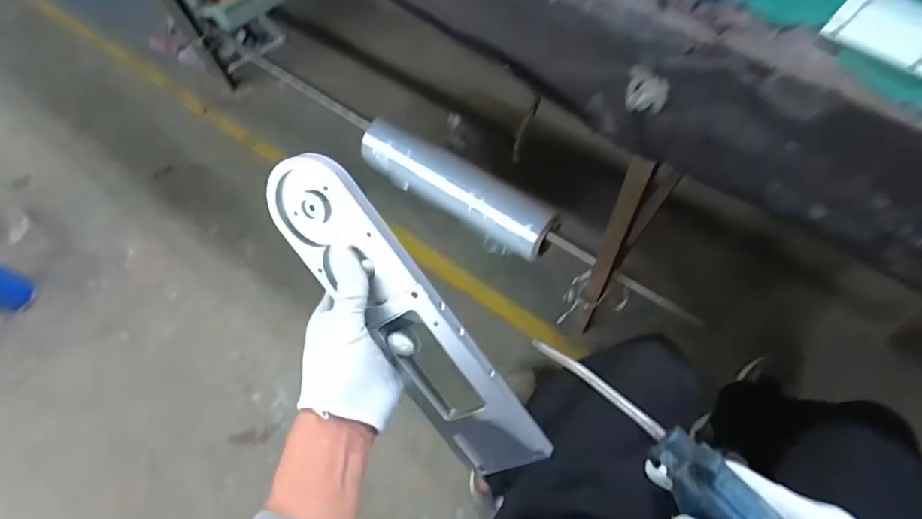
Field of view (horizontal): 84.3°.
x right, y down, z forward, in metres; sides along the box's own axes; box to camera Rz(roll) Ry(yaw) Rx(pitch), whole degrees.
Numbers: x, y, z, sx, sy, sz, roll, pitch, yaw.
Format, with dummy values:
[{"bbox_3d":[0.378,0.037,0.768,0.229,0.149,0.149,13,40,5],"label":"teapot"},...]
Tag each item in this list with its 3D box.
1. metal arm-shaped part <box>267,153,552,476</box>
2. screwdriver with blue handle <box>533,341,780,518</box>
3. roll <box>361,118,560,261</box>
[{"bbox_3d":[-0.043,0.051,0.406,0.078,0.013,0.302,-31,99,28],"label":"metal arm-shaped part"},{"bbox_3d":[0.097,0.090,0.263,0.027,0.029,0.148,-38,56,-14],"label":"screwdriver with blue handle"},{"bbox_3d":[-0.012,-0.149,1.070,0.452,0.099,0.103,28,70,18],"label":"roll"}]

